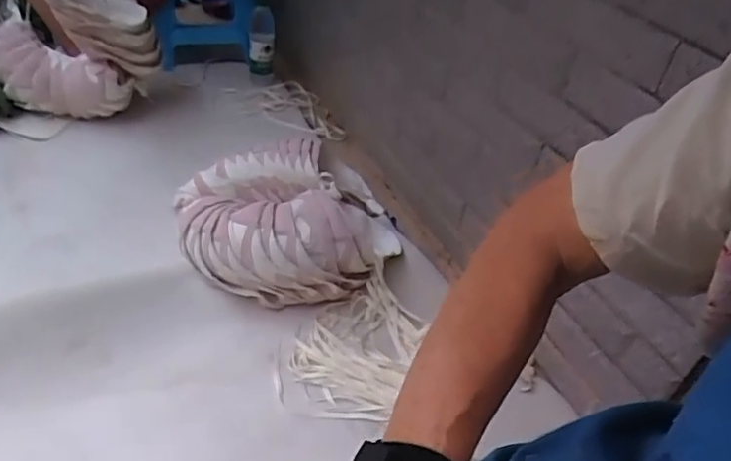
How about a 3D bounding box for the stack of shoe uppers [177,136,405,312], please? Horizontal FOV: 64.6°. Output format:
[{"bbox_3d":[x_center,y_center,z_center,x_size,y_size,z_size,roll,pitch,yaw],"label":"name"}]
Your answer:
[{"bbox_3d":[-0.132,-0.013,1.005,0.384,0.166,0.296,4,41,-5],"label":"stack of shoe uppers"}]

